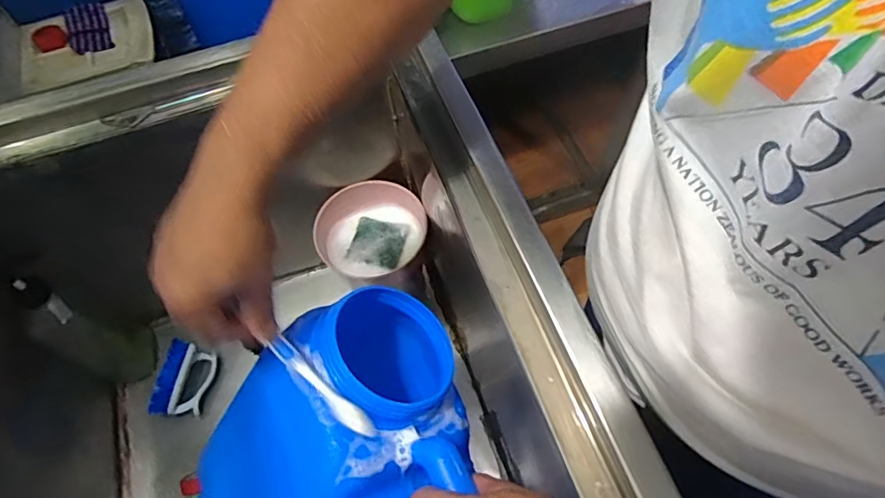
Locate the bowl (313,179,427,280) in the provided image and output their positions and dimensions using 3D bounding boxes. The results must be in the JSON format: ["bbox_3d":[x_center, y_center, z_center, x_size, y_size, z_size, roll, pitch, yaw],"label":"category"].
[{"bbox_3d":[-0.099,-0.024,0.734,0.154,0.053,0.136,2,62,4],"label":"bowl"}]

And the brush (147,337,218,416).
[{"bbox_3d":[-0.386,0.199,0.785,0.064,0.059,0.107,15,64,11],"label":"brush"}]

